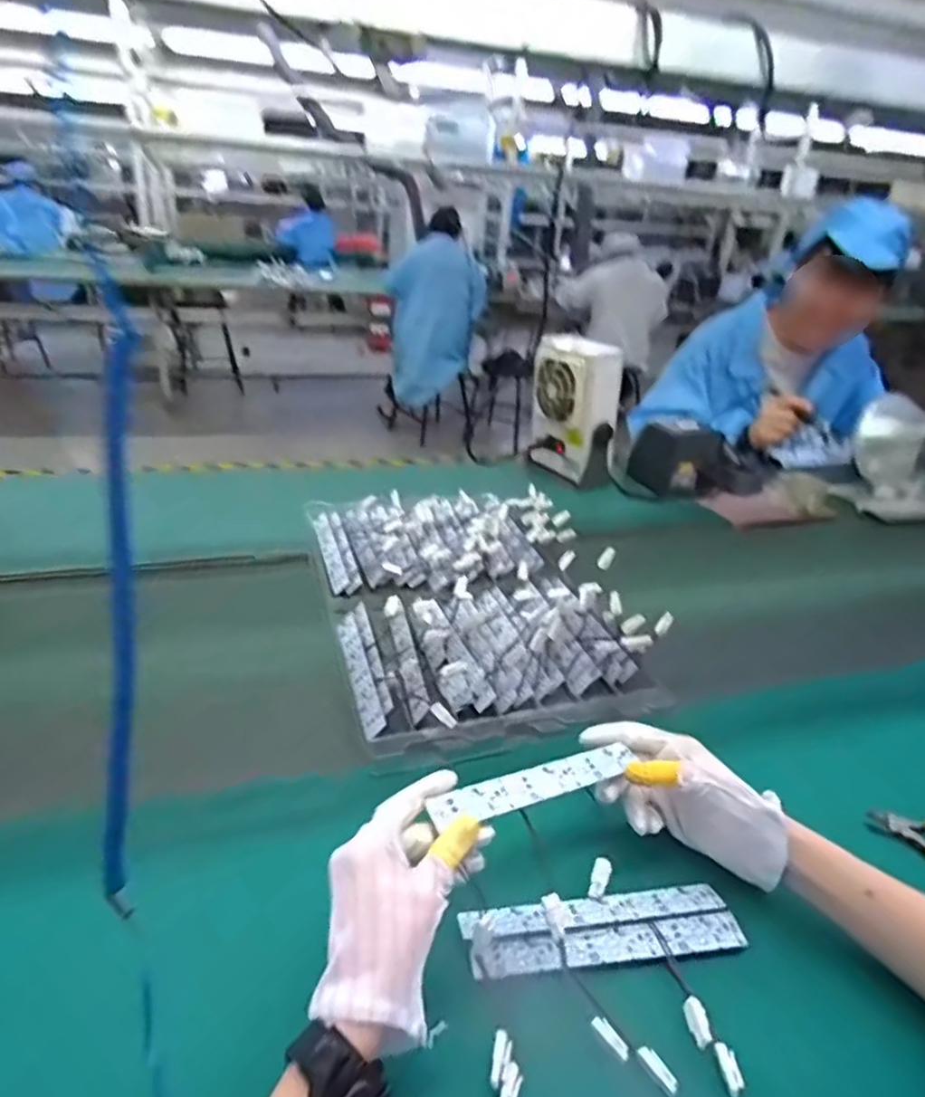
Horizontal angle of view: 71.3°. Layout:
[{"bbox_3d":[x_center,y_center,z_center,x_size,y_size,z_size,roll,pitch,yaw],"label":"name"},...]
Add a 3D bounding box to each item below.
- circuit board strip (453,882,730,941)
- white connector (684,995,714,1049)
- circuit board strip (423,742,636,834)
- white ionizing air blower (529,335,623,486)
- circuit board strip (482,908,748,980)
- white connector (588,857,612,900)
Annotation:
[{"bbox_3d":[0.093,0.254,0.454,0.188,0.007,0.024,-1,28,-11],"label":"circuit board strip"},{"bbox_3d":[0.143,0.287,0.392,0.012,0.010,0.025,0,40,-8],"label":"white connector"},{"bbox_3d":[0.053,0.167,0.458,0.179,0.005,0.024,-1,41,-36],"label":"circuit board strip"},{"bbox_3d":[0.202,-0.249,1.172,0.100,0.241,0.149,-12,31,-28],"label":"white ionizing air blower"},{"bbox_3d":[0.105,0.268,0.438,0.181,0.004,0.024,0,44,-11],"label":"circuit board strip"},{"bbox_3d":[0.100,0.239,0.468,0.012,0.028,0.008,15,-14,19],"label":"white connector"}]

